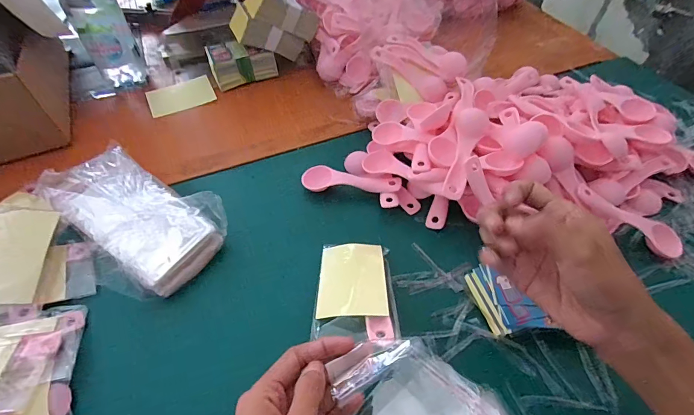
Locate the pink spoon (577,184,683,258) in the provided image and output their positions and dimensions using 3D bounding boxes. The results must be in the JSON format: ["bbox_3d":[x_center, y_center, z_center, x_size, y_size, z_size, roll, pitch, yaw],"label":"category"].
[{"bbox_3d":[0.286,0.012,0.368,0.111,0.014,0.031,34,58,10],"label":"pink spoon"}]

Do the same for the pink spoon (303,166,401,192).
[{"bbox_3d":[0.005,-0.031,0.416,0.111,0.017,0.028,4,52,3],"label":"pink spoon"}]

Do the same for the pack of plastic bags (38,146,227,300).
[{"bbox_3d":[-0.225,0.007,0.384,0.194,0.036,0.119,31,58,22],"label":"pack of plastic bags"}]

